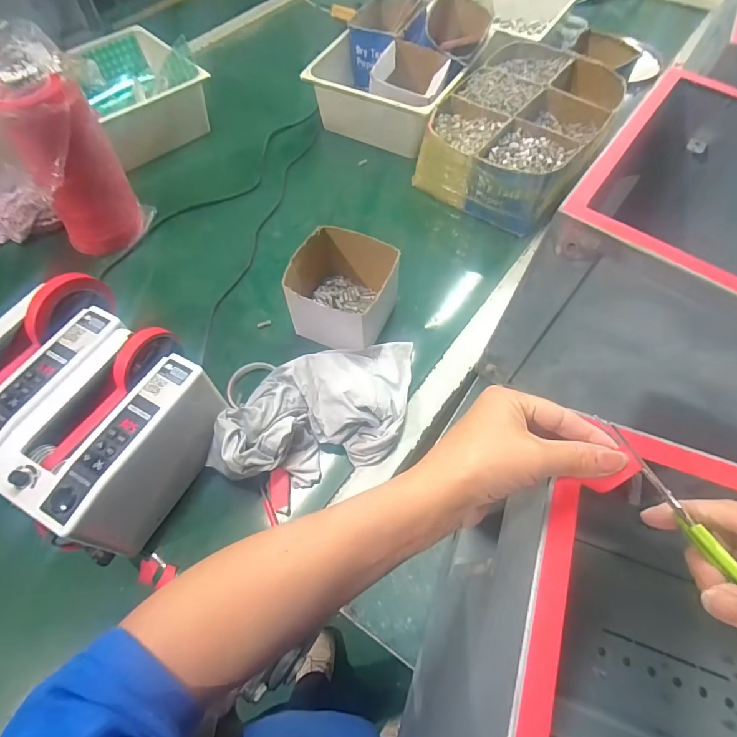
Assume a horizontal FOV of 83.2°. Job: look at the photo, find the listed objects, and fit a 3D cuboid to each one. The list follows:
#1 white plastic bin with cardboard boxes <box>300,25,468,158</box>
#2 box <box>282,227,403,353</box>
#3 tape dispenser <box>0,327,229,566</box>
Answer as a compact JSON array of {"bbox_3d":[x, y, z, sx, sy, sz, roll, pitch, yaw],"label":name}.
[{"bbox_3d":[0.028,-0.570,0.863,0.284,0.122,0.196,25,65,12],"label":"white plastic bin with cardboard boxes"},{"bbox_3d":[-0.043,-0.111,0.630,0.141,0.113,0.148,24,65,12],"label":"box"},{"bbox_3d":[-0.291,0.088,0.501,0.153,0.142,0.235,30,66,14],"label":"tape dispenser"}]

